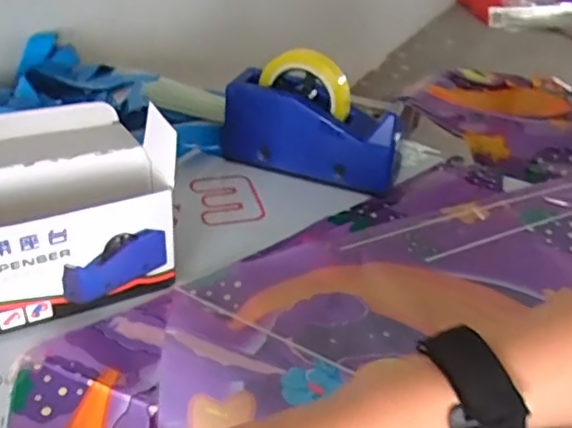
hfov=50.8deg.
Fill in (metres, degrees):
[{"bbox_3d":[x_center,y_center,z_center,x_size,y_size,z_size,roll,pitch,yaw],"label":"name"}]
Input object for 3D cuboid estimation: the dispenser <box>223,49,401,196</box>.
[{"bbox_3d":[0.034,-0.106,0.687,0.204,0.131,0.063,15,35,17],"label":"dispenser"}]

